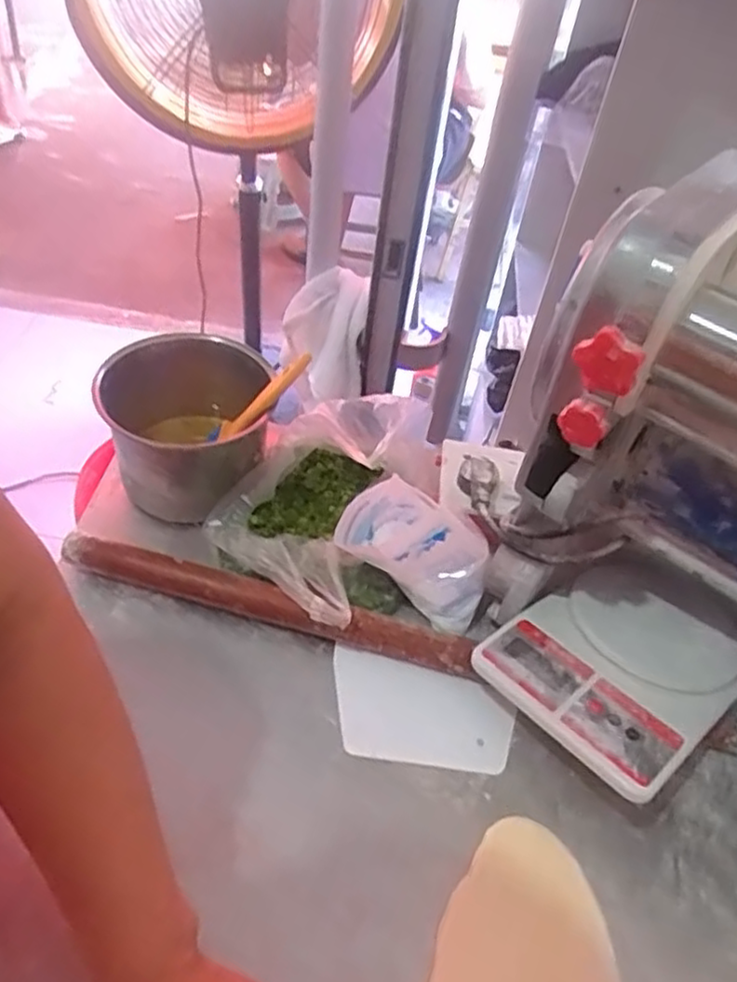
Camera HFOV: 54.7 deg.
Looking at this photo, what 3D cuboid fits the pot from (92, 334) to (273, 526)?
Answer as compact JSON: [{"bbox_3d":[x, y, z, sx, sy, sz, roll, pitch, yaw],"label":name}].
[{"bbox_3d":[-0.165,-0.059,0.648,0.139,0.110,0.155,4,46,-3],"label":"pot"}]

